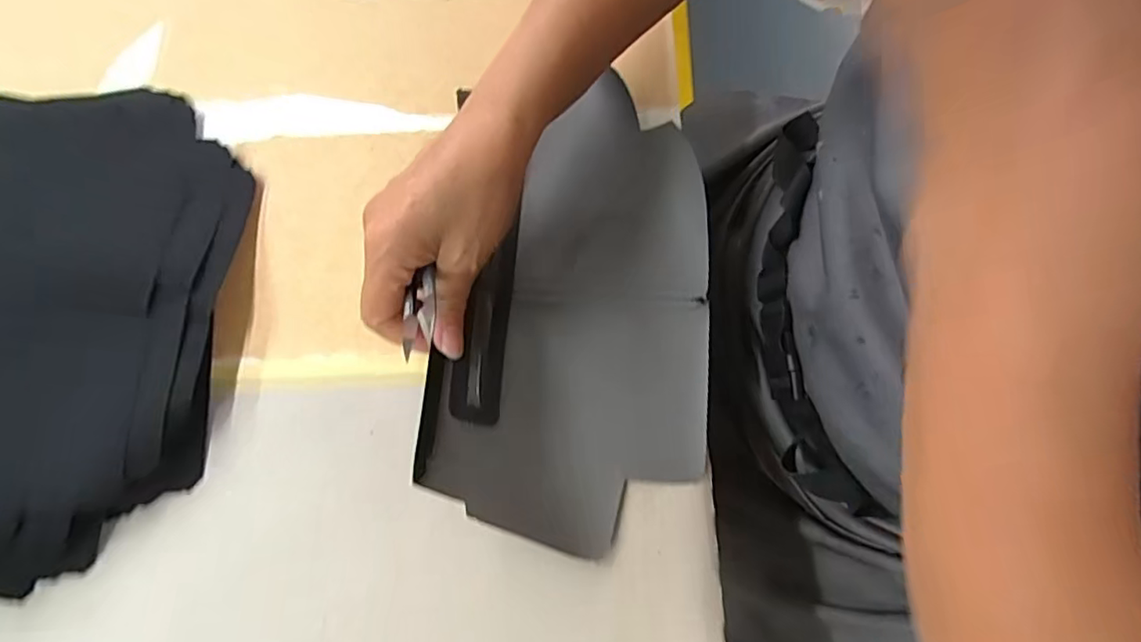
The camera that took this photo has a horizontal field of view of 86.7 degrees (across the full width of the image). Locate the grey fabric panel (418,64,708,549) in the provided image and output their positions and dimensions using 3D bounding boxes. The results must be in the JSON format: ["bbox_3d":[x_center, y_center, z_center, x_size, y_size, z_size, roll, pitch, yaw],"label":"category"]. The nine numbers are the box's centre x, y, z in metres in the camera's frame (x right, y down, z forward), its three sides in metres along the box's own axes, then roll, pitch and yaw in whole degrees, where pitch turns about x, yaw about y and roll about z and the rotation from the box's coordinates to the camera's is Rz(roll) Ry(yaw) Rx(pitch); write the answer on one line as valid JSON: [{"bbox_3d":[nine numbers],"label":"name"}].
[{"bbox_3d":[0.004,-0.013,0.354,0.150,0.042,0.265,2,74,1],"label":"grey fabric panel"}]

